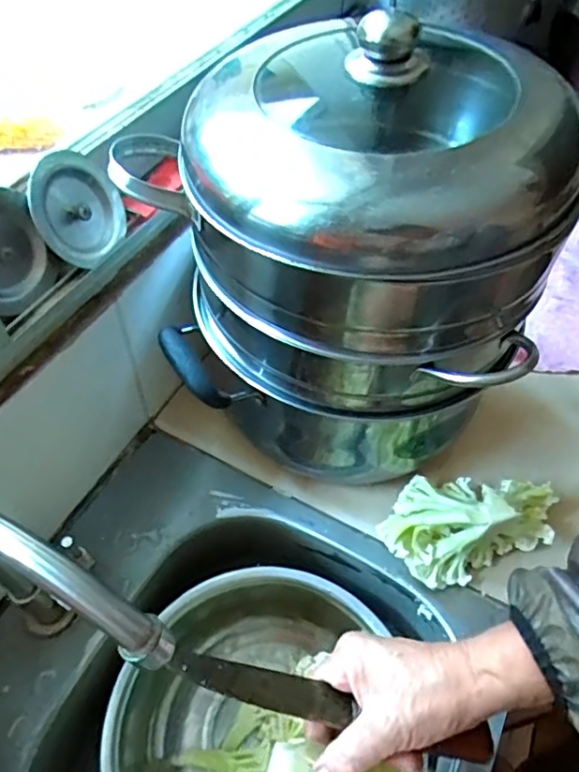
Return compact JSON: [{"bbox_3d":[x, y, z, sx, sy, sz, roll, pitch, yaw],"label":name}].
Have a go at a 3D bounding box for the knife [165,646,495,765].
[{"bbox_3d":[0.034,0.206,0.367,0.229,0.012,0.023,24,52,-15],"label":"knife"}]

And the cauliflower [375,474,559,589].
[{"bbox_3d":[0.162,0.119,0.511,0.159,0.086,0.089,0,53,-3],"label":"cauliflower"}]

